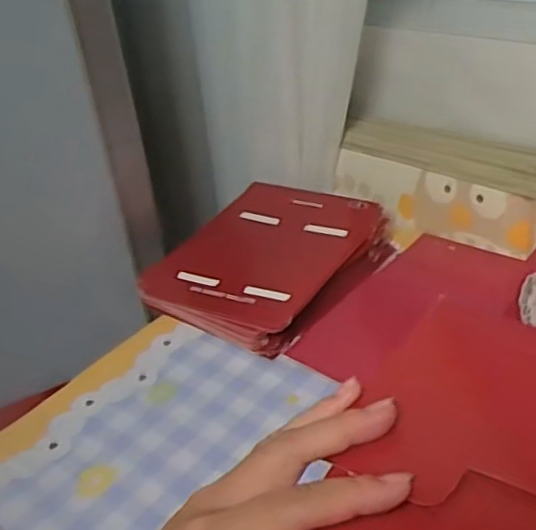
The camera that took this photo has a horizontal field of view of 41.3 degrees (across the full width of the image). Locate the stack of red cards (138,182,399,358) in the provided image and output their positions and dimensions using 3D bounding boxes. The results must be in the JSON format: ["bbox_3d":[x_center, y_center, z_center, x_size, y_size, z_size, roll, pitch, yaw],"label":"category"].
[{"bbox_3d":[0.003,-0.010,0.849,0.220,0.039,0.266,18,41,33],"label":"stack of red cards"}]

